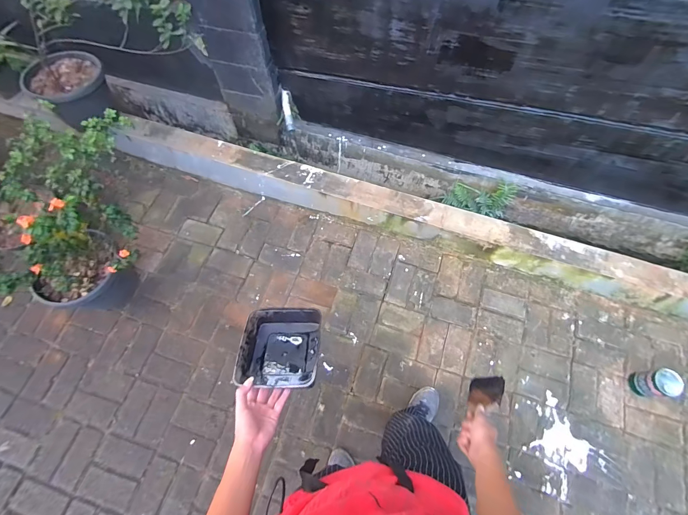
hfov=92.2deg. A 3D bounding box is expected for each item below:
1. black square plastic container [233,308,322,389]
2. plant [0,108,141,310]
[{"bbox_3d":[-0.126,0.186,0.685,0.156,0.069,0.157,-1,56,7],"label":"black square plastic container"},{"bbox_3d":[-1.073,-0.141,1.329,0.497,0.679,0.727,-13,62,-5],"label":"plant"}]

